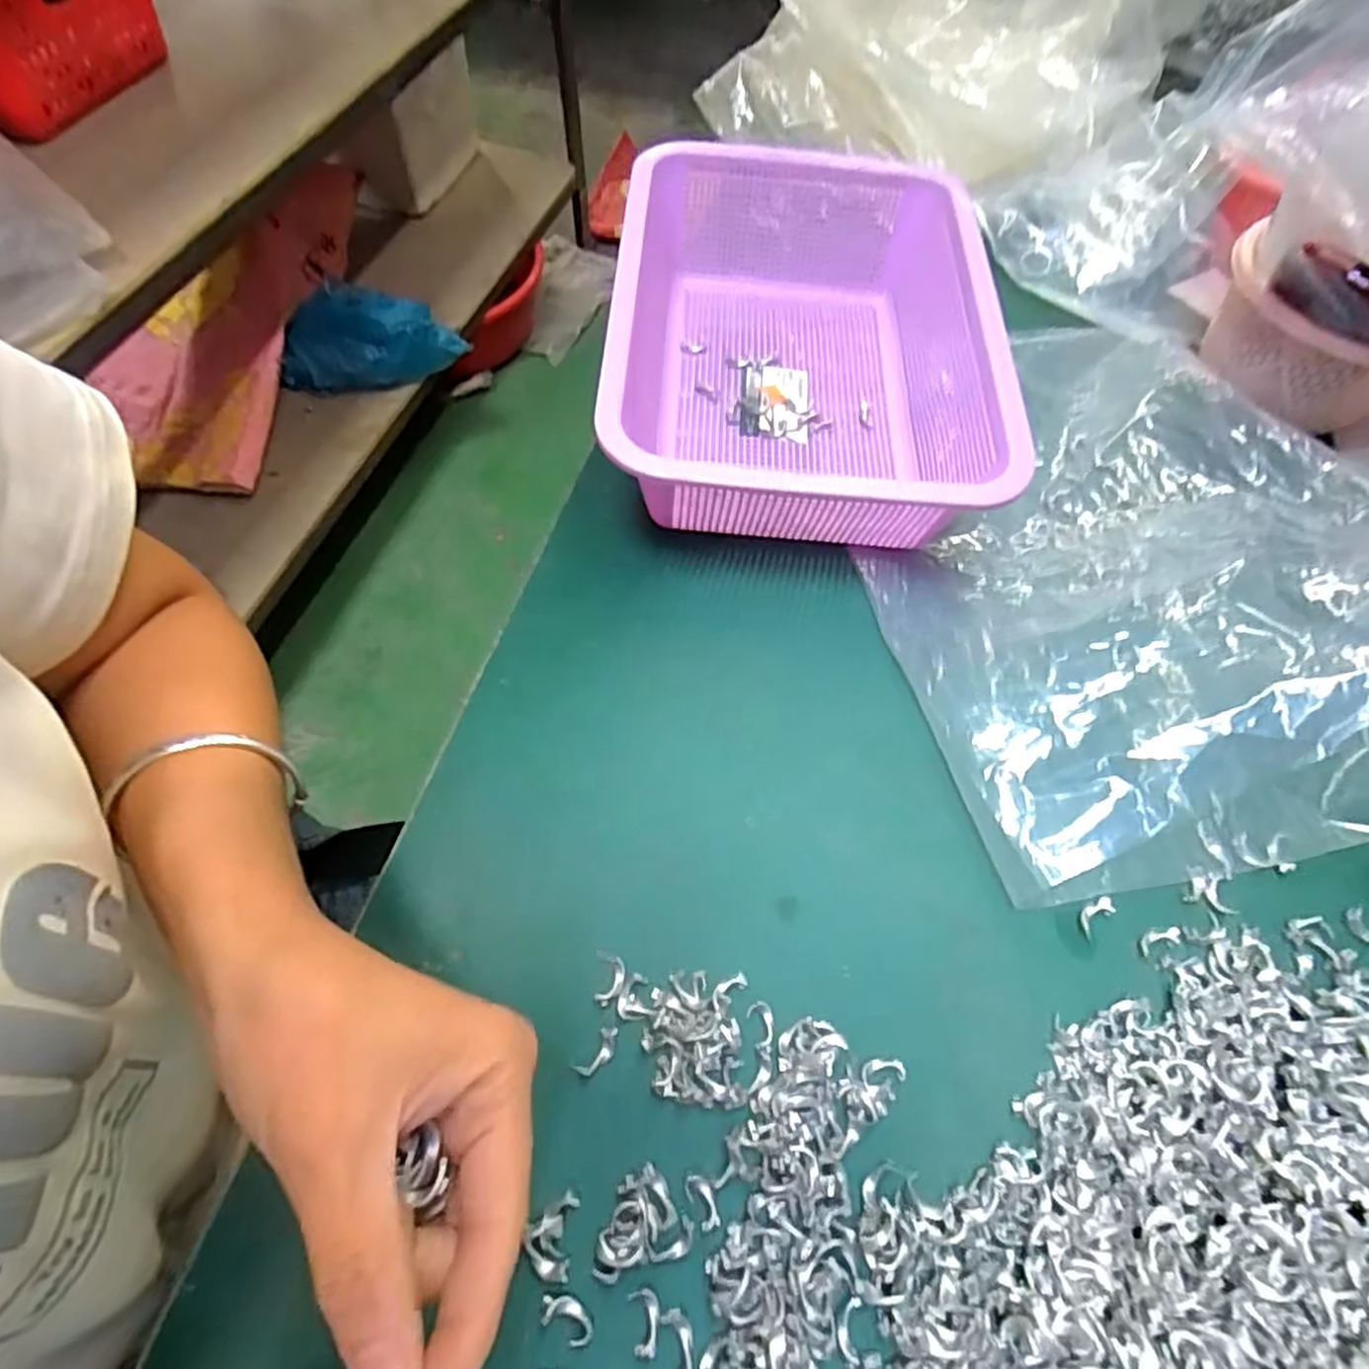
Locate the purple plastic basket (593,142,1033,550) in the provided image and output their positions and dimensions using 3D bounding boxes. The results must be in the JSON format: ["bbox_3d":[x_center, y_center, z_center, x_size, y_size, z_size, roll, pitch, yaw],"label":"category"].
[{"bbox_3d":[0.073,-0.205,0.443,0.235,0.079,0.292,6,62,-1],"label":"purple plastic basket"}]

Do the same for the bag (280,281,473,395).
[{"bbox_3d":[-0.502,-0.539,1.124,0.278,0.119,0.115,-2,62,10],"label":"bag"}]

